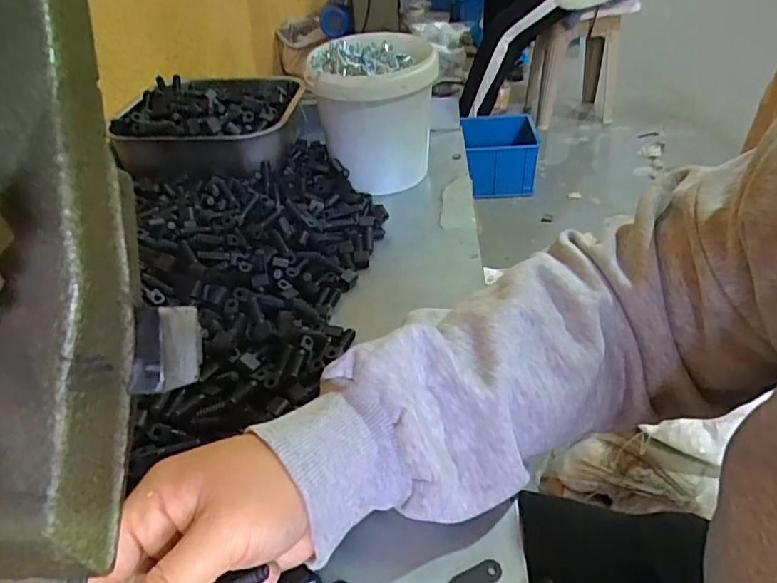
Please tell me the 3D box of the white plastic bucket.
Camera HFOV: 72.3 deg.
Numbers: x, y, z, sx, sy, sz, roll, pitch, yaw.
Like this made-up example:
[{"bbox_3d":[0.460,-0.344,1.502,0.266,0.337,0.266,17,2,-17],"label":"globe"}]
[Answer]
[{"bbox_3d":[-0.012,-0.179,0.530,0.117,0.110,0.122,-3,40,2],"label":"white plastic bucket"}]

